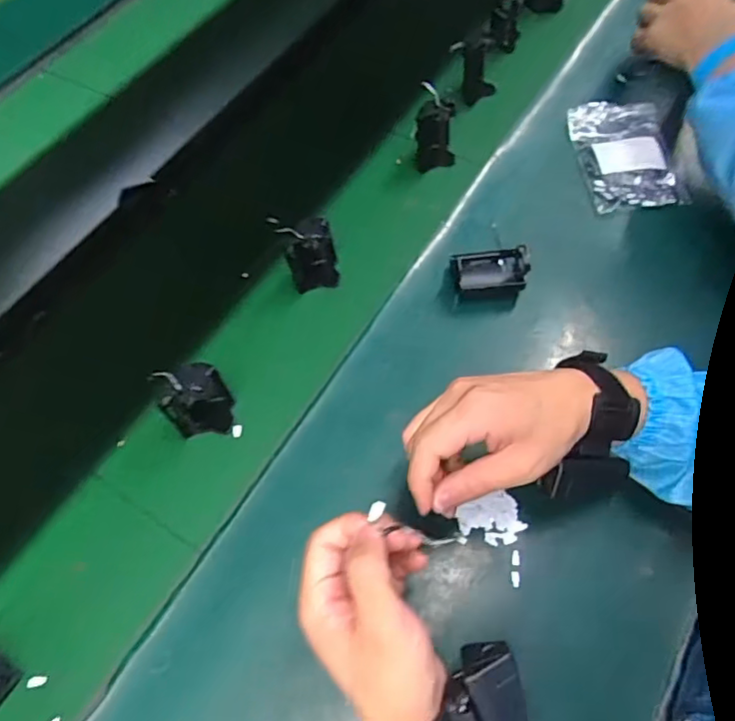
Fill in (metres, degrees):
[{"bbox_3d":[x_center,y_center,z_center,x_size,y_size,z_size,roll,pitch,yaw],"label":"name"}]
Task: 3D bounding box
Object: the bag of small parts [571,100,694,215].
[{"bbox_3d":[0.281,-0.226,0.625,0.096,0.024,0.142,-8,62,1],"label":"bag of small parts"}]

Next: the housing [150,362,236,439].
[{"bbox_3d":[-0.149,0.035,0.505,0.052,0.064,0.038,-17,62,-4],"label":"housing"}]

